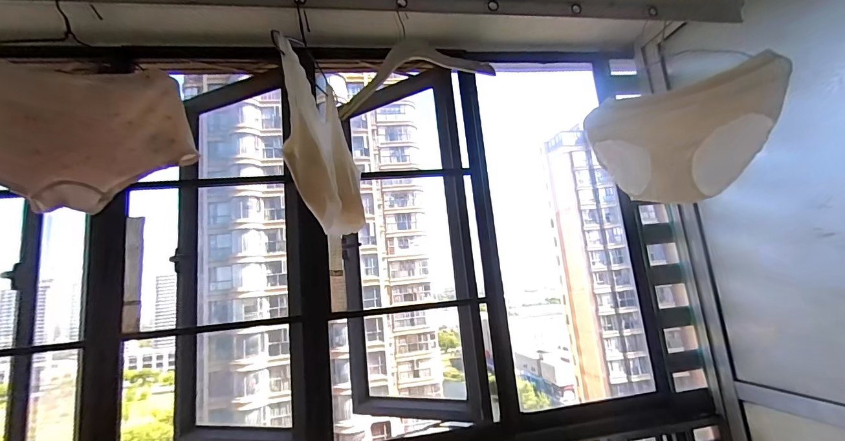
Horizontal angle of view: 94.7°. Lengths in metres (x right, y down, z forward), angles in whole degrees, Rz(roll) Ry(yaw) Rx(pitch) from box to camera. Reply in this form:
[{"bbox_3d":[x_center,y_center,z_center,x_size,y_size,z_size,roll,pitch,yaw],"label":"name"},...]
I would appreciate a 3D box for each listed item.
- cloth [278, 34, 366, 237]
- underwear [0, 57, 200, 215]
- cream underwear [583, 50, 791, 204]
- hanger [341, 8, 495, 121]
[{"bbox_3d":[-0.154,-0.121,0.669,0.054,0.282,0.247,-8,-10,7],"label":"cloth"},{"bbox_3d":[-0.528,-0.138,0.589,0.075,0.232,0.300,-15,-13,39],"label":"underwear"},{"bbox_3d":[0.528,-0.174,0.814,0.096,0.262,0.363,1,-13,-36],"label":"cream underwear"},{"bbox_3d":[-0.026,-0.306,0.730,0.293,0.156,0.046,-9,-11,15],"label":"hanger"}]

